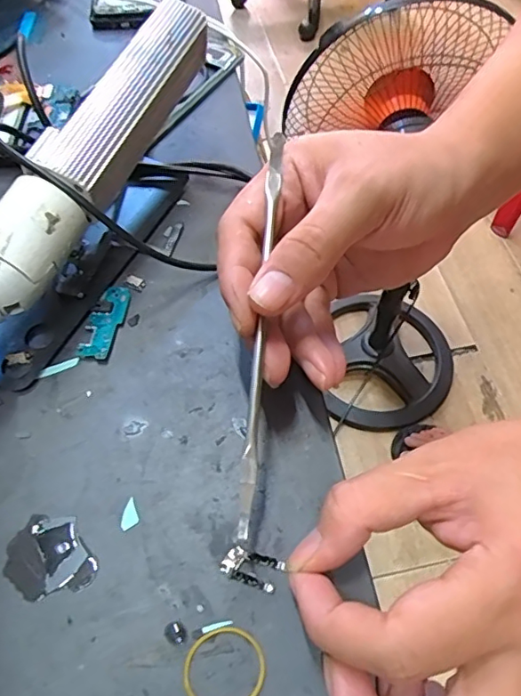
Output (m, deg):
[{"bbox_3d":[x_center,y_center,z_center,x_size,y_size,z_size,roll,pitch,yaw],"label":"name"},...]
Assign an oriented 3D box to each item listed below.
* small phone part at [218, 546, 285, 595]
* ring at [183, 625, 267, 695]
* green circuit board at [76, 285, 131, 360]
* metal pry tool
[{"bbox_3d":[-0.004,0.086,0.212,0.024,0.004,0.013,15,60,11],"label":"small phone part"},{"bbox_3d":[-0.013,0.116,0.194,0.030,0.004,0.027,-27,62,-15],"label":"ring"},{"bbox_3d":[-0.079,-0.014,0.274,0.015,0.004,0.043,12,59,8],"label":"green circuit board"},{"bbox_3d":[0.001,-0.012,0.223,0.006,0.007,0.172,4,75,4],"label":"metal pry tool"}]

